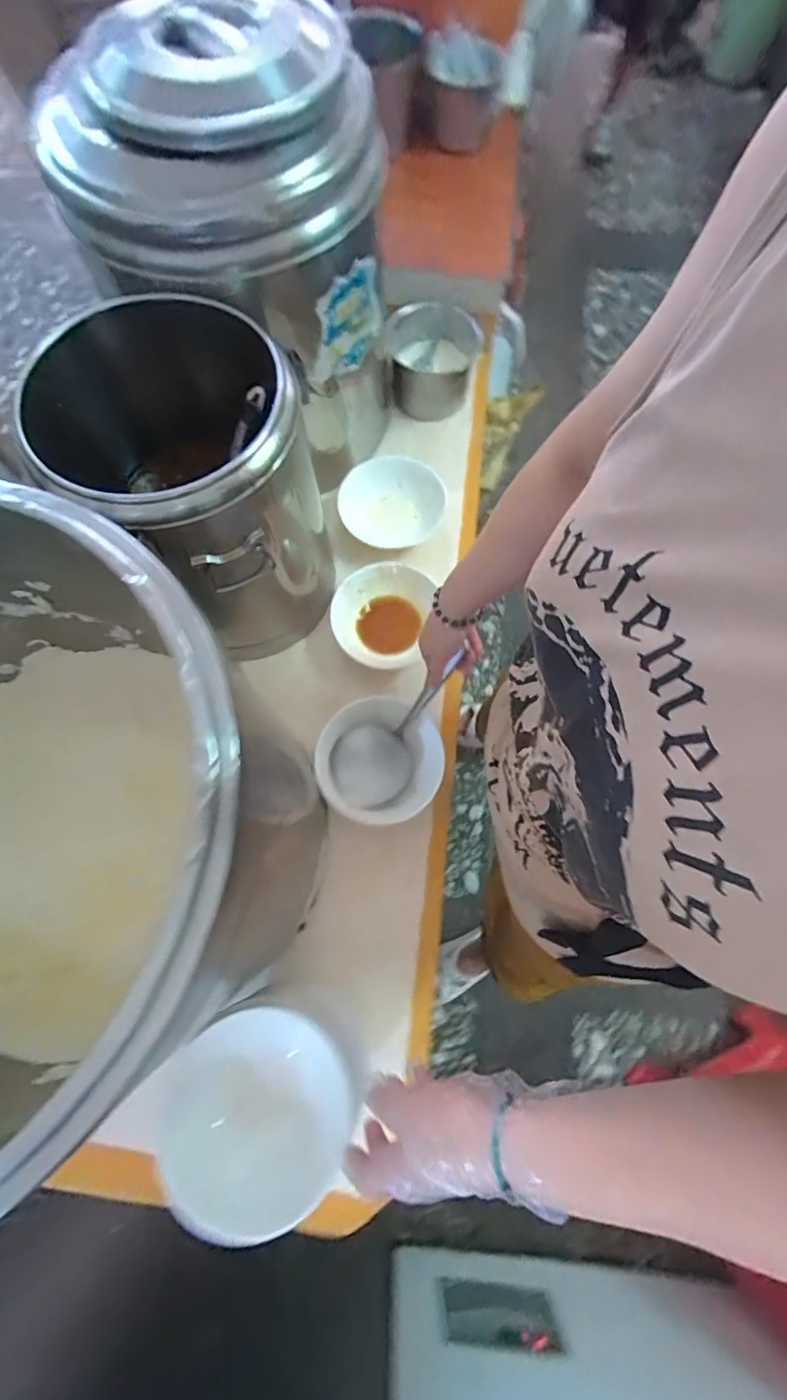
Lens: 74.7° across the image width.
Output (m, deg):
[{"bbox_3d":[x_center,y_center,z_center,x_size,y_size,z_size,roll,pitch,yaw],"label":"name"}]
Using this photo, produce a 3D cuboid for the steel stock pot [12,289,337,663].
[{"bbox_3d":[-0.232,-0.247,0.658,0.258,0.336,0.270,0,73,-1],"label":"steel stock pot"}]

